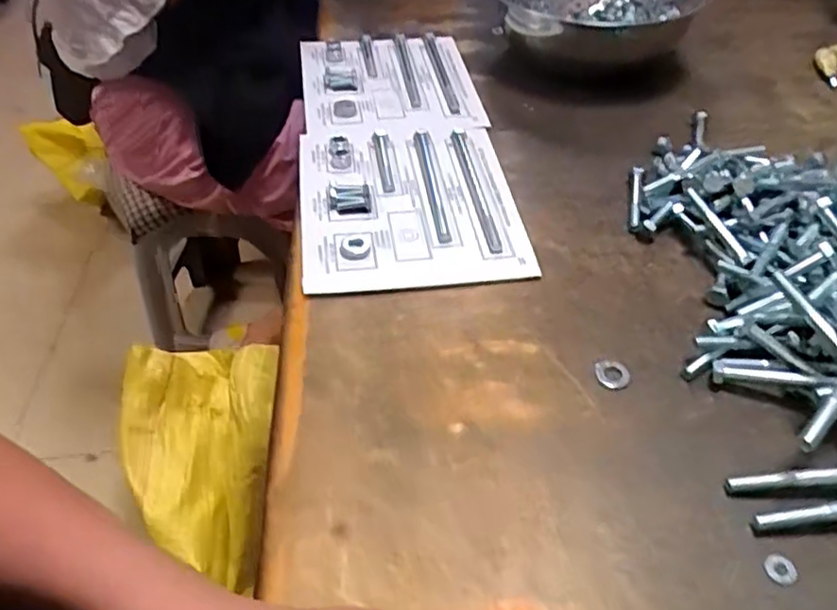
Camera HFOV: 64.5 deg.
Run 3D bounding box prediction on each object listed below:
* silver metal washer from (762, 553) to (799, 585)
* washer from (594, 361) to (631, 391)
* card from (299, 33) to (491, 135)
[{"bbox_3d":[0.202,0.147,0.370,0.015,0.004,0.016,-6,44,-8],"label":"silver metal washer"},{"bbox_3d":[0.135,0.049,0.461,0.024,0.004,0.022,1,44,-1],"label":"washer"},{"bbox_3d":[-0.034,-0.257,0.750,0.190,0.013,0.236,-5,44,-7],"label":"card"}]

